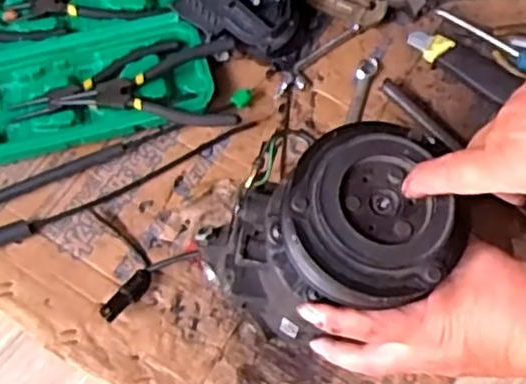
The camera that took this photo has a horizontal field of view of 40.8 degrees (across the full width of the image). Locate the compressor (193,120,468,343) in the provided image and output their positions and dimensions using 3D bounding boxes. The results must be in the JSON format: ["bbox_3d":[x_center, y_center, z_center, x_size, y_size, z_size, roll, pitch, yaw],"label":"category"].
[{"bbox_3d":[0.038,0.036,0.469,0.143,0.141,0.105,-12,69,-5],"label":"compressor"}]

